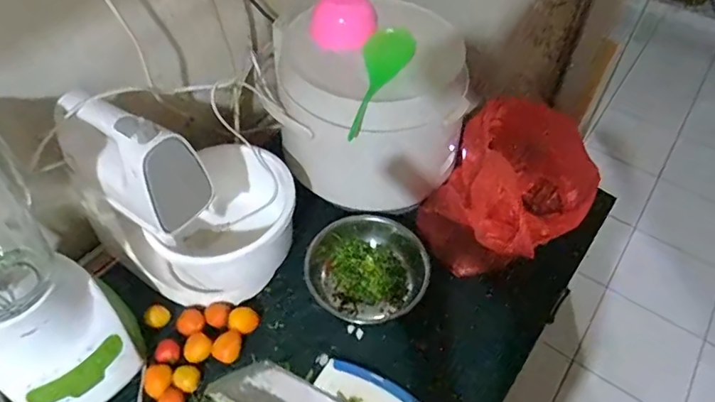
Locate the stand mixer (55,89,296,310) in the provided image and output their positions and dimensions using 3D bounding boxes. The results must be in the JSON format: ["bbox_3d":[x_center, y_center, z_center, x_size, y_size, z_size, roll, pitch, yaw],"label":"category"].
[{"bbox_3d":[-0.223,-0.024,0.698,0.239,0.287,0.219,32,57,22],"label":"stand mixer"}]

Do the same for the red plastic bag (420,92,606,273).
[{"bbox_3d":[0.218,-0.010,0.768,0.220,0.178,0.196,-34,59,-26],"label":"red plastic bag"}]

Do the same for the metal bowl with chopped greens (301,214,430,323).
[{"bbox_3d":[0.013,0.101,0.763,0.175,0.081,0.169,1,51,-1],"label":"metal bowl with chopped greens"}]

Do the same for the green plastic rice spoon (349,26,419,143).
[{"bbox_3d":[0.022,-0.161,0.692,0.066,0.039,0.191,20,68,14],"label":"green plastic rice spoon"}]

